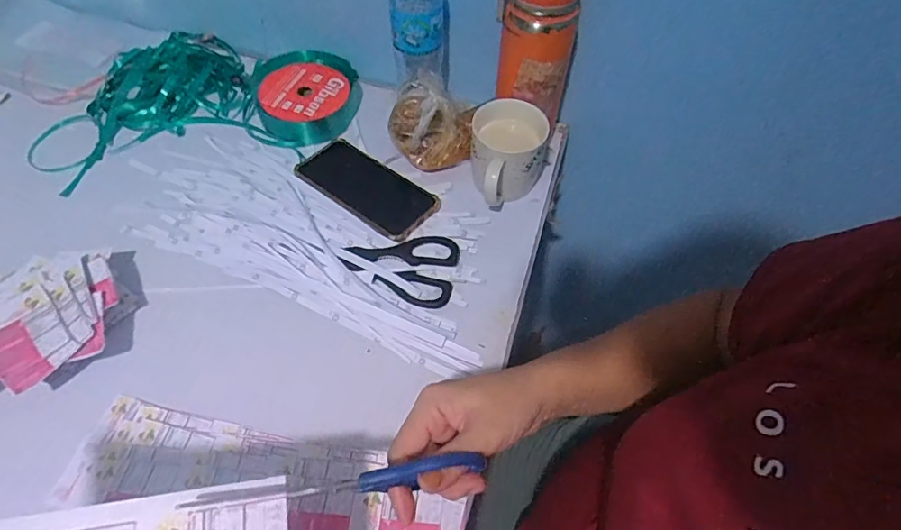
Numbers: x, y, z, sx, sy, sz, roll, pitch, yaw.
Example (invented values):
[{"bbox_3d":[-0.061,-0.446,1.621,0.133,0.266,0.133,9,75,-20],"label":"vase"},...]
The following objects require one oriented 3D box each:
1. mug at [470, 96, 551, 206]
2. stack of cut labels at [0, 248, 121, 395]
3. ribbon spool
[{"bbox_3d":[0.063,-0.117,0.574,0.081,0.086,0.103,4,57,0],"label":"mug"},{"bbox_3d":[-0.393,0.050,0.477,0.153,0.045,0.150,-29,63,-19],"label":"stack of cut labels"},{"bbox_3d":[-0.184,-0.225,0.662,0.123,0.046,0.135,1,57,-2],"label":"ribbon spool"}]

